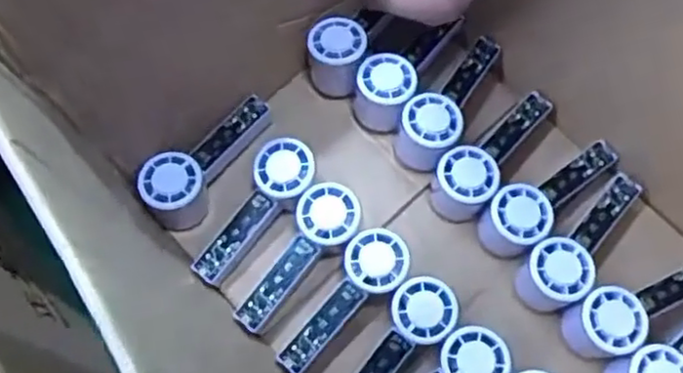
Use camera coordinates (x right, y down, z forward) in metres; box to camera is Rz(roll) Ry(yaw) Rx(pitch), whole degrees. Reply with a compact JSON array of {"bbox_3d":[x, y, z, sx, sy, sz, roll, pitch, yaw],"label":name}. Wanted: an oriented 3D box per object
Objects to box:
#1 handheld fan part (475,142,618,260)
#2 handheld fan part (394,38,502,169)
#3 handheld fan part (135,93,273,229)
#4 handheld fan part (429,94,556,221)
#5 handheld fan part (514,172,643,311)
[{"bbox_3d":[0.202,0.010,0.636,0.150,0.051,0.053,-28,74,-8],"label":"handheld fan part"},{"bbox_3d":[0.104,-0.087,0.659,0.053,0.066,0.153,30,75,9],"label":"handheld fan part"},{"bbox_3d":[-0.123,-0.024,0.643,0.145,0.059,0.054,-39,76,-11],"label":"handheld fan part"},{"bbox_3d":[0.143,-0.041,0.648,0.058,0.056,0.150,35,76,10],"label":"handheld fan part"},{"bbox_3d":[0.225,0.048,0.619,0.153,0.053,0.053,-43,77,-12],"label":"handheld fan part"}]

